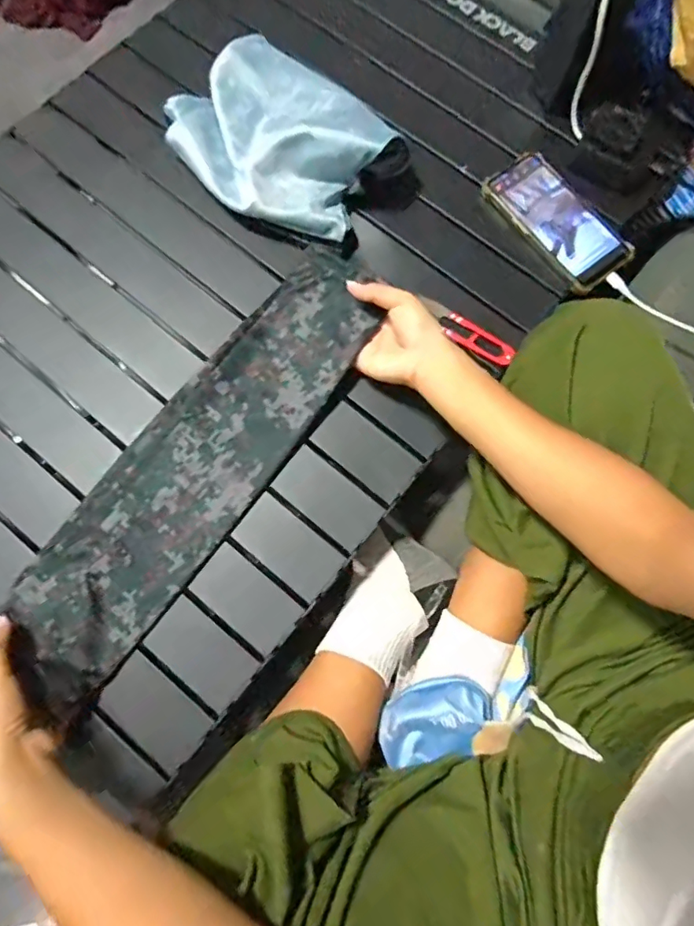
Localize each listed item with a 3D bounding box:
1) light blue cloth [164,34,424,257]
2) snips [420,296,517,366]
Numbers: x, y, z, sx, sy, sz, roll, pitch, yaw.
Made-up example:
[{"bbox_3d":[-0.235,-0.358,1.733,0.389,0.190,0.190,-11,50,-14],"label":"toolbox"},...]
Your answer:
[{"bbox_3d":[-0.058,-0.336,0.537,0.182,0.074,0.252,-42,81,-11],"label":"light blue cloth"},{"bbox_3d":[0.122,-0.133,0.528,0.107,0.015,0.030,31,77,6],"label":"snips"}]

